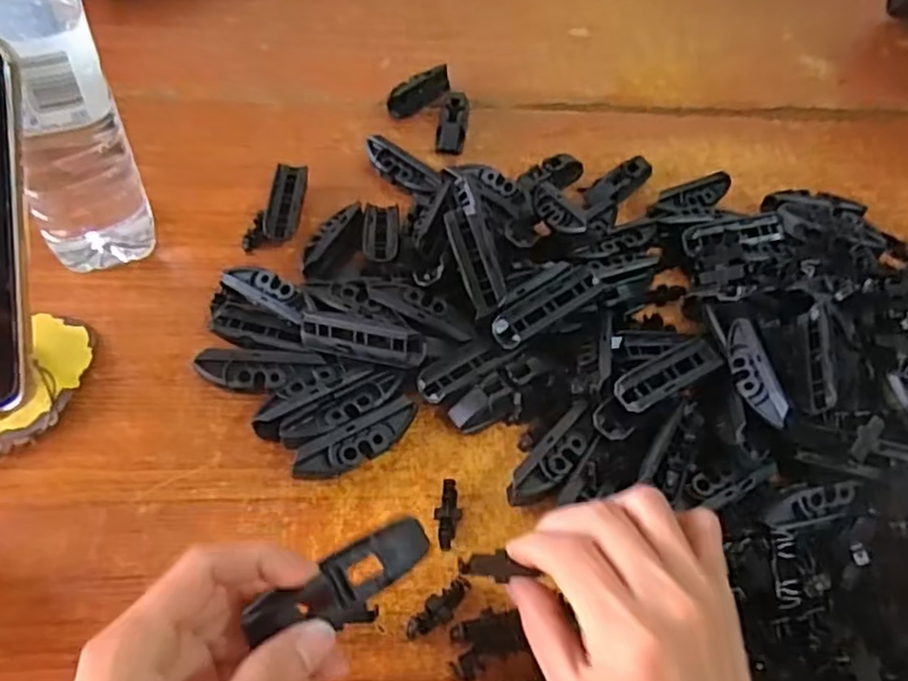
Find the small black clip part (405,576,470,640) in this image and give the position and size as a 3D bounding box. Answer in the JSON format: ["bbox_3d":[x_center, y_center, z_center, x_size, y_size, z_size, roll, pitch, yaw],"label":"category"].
[{"bbox_3d":[-0.007,0.123,0.320,0.013,0.004,0.035,34,57,20],"label":"small black clip part"}]

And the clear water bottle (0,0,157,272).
[{"bbox_3d":[-0.215,-0.129,0.370,0.065,0.208,0.066,-23,57,-21],"label":"clear water bottle"}]

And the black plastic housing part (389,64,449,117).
[{"bbox_3d":[-0.026,-0.200,0.556,0.063,0.021,0.020,-30,60,-25],"label":"black plastic housing part"}]

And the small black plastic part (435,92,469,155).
[{"bbox_3d":[0.000,-0.172,0.540,0.021,0.020,0.066,8,52,2],"label":"small black plastic part"}]

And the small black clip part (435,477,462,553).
[{"bbox_3d":[-0.002,0.087,0.348,0.013,0.008,0.035,-1,52,-5],"label":"small black clip part"}]

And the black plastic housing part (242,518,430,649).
[{"bbox_3d":[-0.039,0.091,0.256,0.070,0.012,0.027,-26,58,-19],"label":"black plastic housing part"}]

